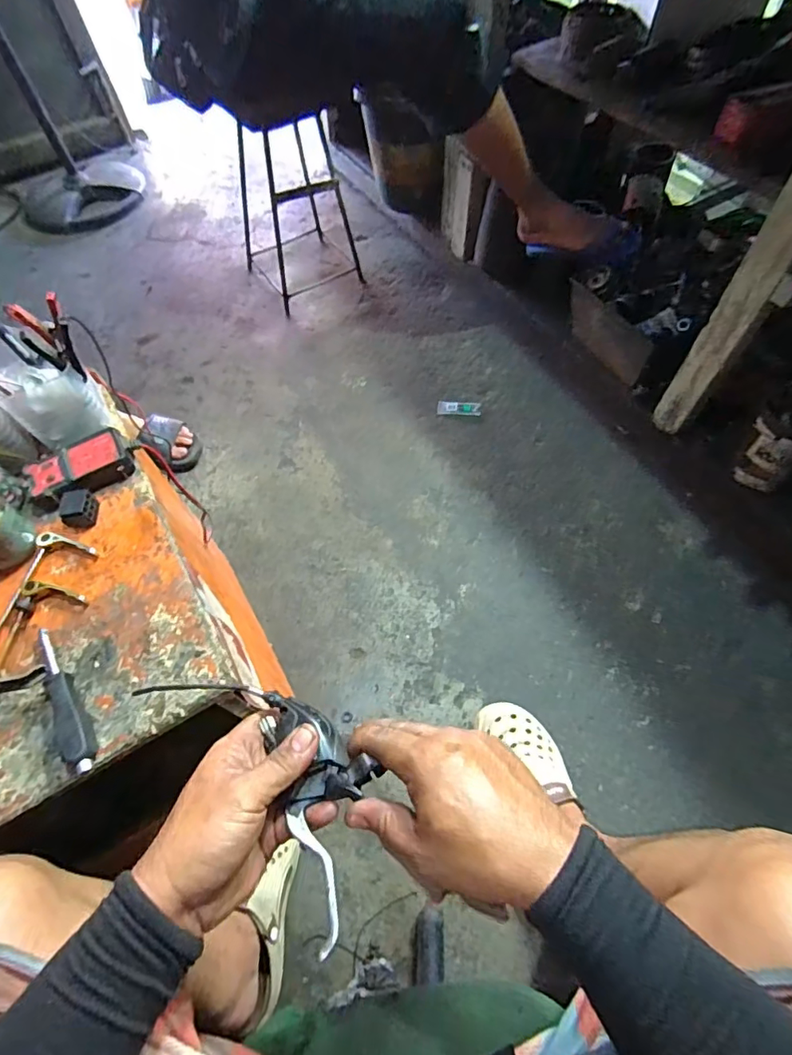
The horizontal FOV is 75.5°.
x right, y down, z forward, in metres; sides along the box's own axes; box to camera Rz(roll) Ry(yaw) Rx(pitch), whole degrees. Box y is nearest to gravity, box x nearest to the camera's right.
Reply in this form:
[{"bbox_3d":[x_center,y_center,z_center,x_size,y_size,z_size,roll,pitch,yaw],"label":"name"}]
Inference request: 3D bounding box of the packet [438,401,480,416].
[{"bbox_3d":[0.154,-0.293,1.249,0.103,0.011,0.041,1,61,3],"label":"packet"}]

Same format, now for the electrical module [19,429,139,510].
[{"bbox_3d":[-0.356,-0.063,0.580,0.110,0.032,0.064,-36,65,-16],"label":"electrical module"}]

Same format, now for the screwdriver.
[{"bbox_3d":[-0.296,0.151,0.454,0.024,0.024,0.143,-32,64,-15],"label":"screwdriver"}]

